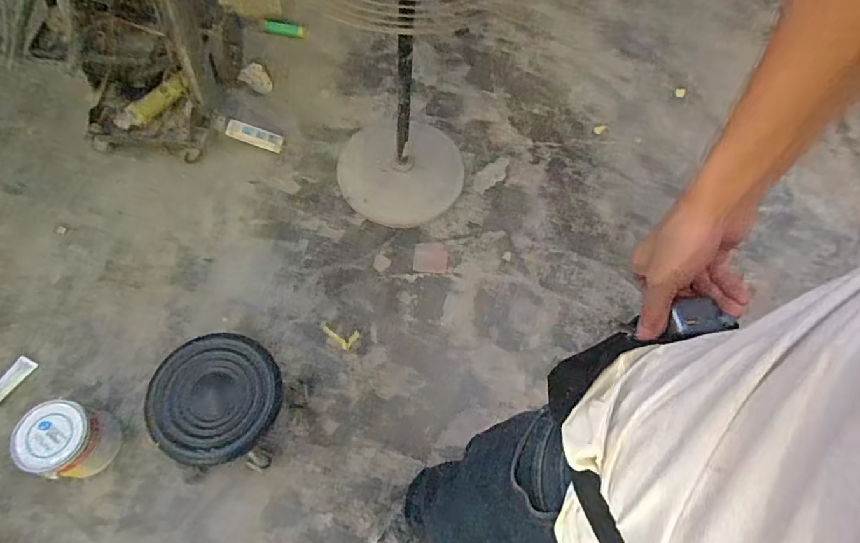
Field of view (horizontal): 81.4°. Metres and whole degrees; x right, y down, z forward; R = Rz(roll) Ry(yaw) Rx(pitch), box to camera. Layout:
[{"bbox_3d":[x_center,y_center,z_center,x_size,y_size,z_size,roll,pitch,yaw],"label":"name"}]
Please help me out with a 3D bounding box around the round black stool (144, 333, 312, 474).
[{"bbox_3d":[-0.487,0.314,1.204,0.272,0.217,0.283,2,66,-4],"label":"round black stool"}]

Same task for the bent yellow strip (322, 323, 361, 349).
[{"bbox_3d":[-0.253,0.172,1.424,0.098,0.006,0.062,36,69,13],"label":"bent yellow strip"}]

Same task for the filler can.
[{"bbox_3d":[-0.826,0.391,1.158,0.167,0.161,0.160,2,66,-4],"label":"filler can"}]

